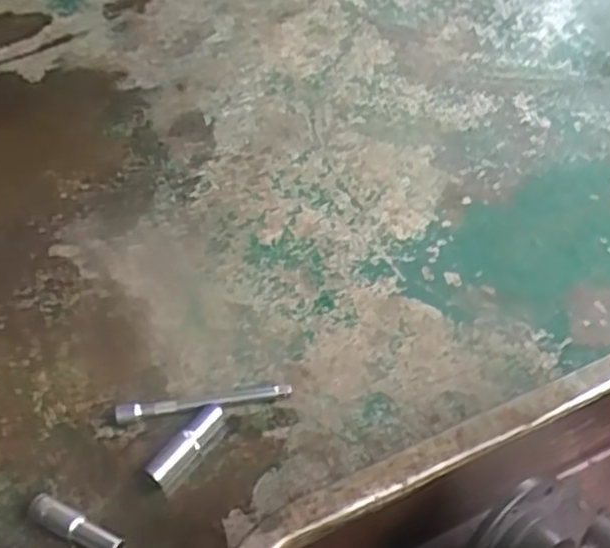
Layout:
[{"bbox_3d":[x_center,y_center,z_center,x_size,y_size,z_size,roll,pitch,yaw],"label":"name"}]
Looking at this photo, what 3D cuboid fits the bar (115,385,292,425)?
[{"bbox_3d":[-0.089,0.112,0.623,0.152,0.013,0.016,-9,46,-4],"label":"bar"}]

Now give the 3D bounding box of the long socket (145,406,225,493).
[{"bbox_3d":[-0.098,0.143,0.591,0.022,0.019,0.081,24,53,25],"label":"long socket"}]

